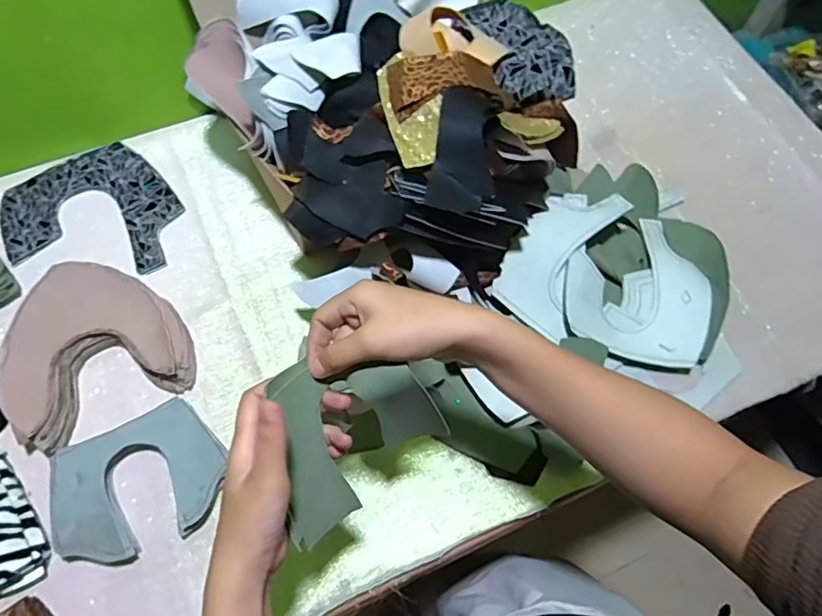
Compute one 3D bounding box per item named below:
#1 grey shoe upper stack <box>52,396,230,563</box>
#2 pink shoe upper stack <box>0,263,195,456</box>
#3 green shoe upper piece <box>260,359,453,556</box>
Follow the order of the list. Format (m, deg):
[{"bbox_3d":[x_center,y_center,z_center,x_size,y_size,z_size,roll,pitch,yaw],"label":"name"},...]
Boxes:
[{"bbox_3d":[-0.254,0.165,0.521,0.152,0.028,0.117,-25,69,-14],"label":"grey shoe upper stack"},{"bbox_3d":[-0.335,0.035,0.577,0.178,0.034,0.179,-29,70,-15],"label":"pink shoe upper stack"},{"bbox_3d":[-0.056,0.095,0.382,0.110,0.041,0.150,39,106,-12],"label":"green shoe upper piece"}]

